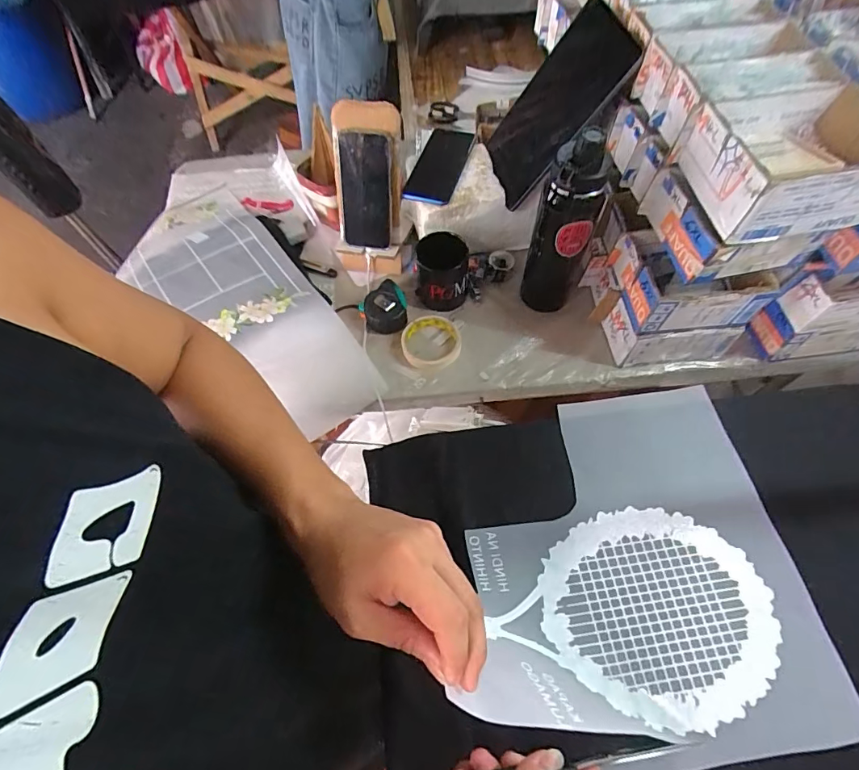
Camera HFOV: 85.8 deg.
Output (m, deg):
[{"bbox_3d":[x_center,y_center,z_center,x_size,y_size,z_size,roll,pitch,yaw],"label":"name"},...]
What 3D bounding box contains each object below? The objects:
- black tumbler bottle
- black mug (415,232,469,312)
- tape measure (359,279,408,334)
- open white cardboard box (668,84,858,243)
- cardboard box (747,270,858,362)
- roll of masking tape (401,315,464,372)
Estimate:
[{"bbox_3d":[0.185,-0.204,0.662,0.083,0.300,0.074,21,64,13],"label":"black tumbler bottle"},{"bbox_3d":[0.019,-0.177,0.735,0.082,0.109,0.080,4,62,4],"label":"black mug"},{"bbox_3d":[-0.075,-0.123,0.751,0.072,0.050,0.073,-1,62,1],"label":"tape measure"},{"bbox_3d":[0.378,-0.237,0.493,0.171,0.075,0.139,-9,62,-3],"label":"open white cardboard box"},{"bbox_3d":[0.567,-0.100,0.638,0.173,0.147,0.056,-7,62,-2],"label":"cardboard box"},{"bbox_3d":[0.003,-0.068,0.731,0.093,0.024,0.091,-1,62,1],"label":"roll of masking tape"}]

